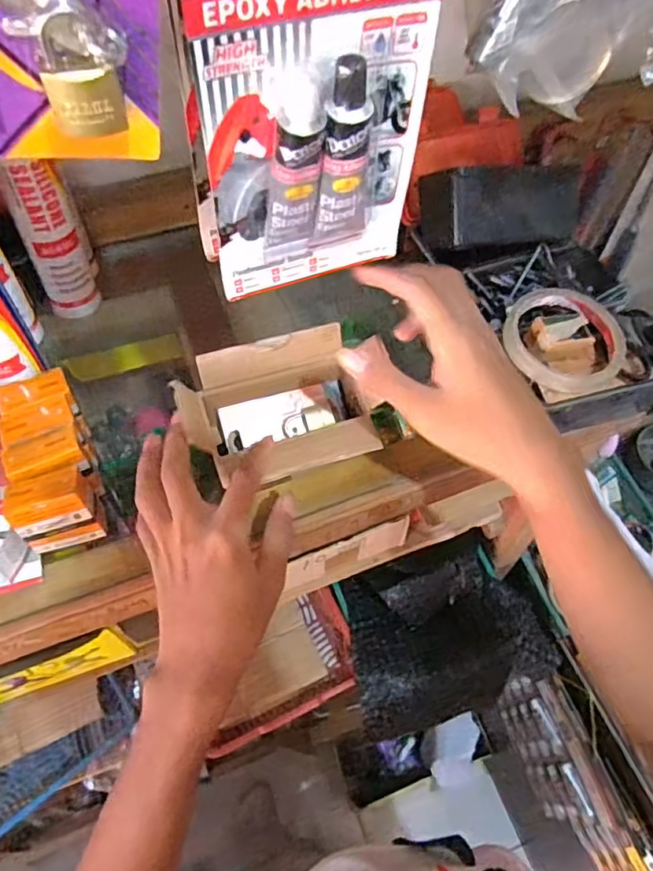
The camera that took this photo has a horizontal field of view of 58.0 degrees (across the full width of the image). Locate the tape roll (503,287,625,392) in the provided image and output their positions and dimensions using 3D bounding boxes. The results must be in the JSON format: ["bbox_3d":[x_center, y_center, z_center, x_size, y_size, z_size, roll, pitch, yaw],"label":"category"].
[{"bbox_3d":[0.192,-0.078,0.476,0.097,0.022,0.088,28,60,16],"label":"tape roll"}]

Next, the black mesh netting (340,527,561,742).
[{"bbox_3d":[0.164,0.253,0.777,0.262,0.092,0.204,-9,57,-7],"label":"black mesh netting"}]

